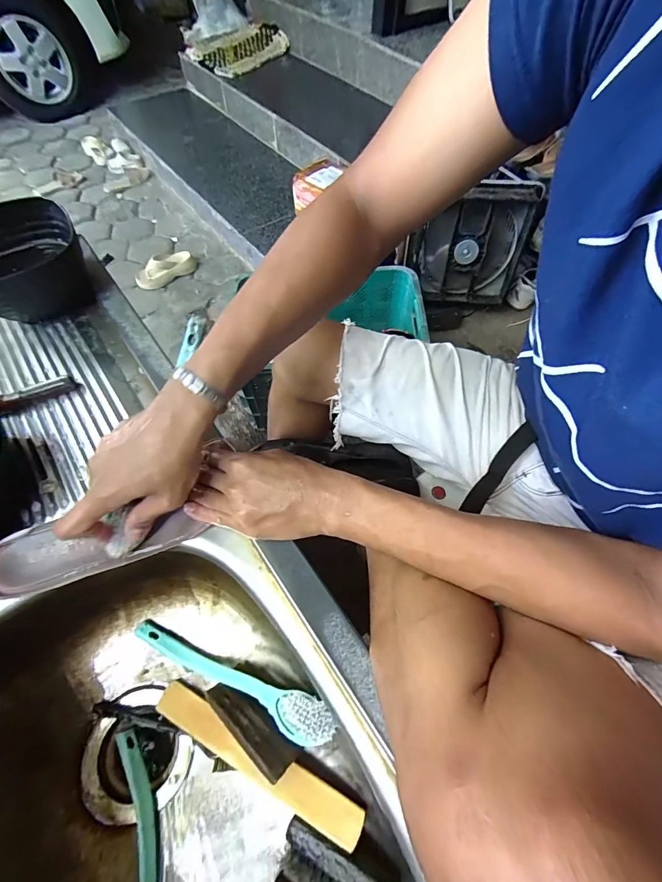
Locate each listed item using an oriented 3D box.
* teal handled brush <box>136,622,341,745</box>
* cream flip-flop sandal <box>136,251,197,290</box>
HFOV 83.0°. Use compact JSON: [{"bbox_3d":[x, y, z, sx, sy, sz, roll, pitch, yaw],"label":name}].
[{"bbox_3d":[-0.109,0.244,0.393,0.239,0.043,0.040,20,62,12],"label":"teal handled brush"},{"bbox_3d":[-0.706,-0.737,1.598,0.258,0.091,0.107,-39,66,-20],"label":"cream flip-flop sandal"}]

